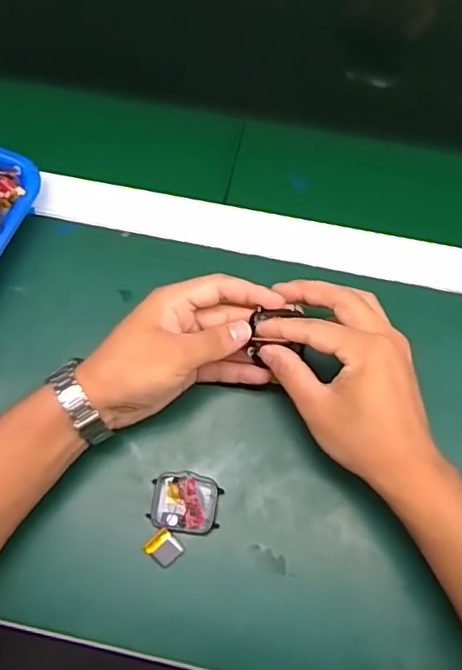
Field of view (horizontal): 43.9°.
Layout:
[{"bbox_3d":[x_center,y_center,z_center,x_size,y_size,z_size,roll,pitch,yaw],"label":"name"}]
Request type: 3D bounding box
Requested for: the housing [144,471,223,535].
[{"bbox_3d":[-0.031,0.116,0.396,0.046,0.014,0.039,8,70,3],"label":"housing"}]

